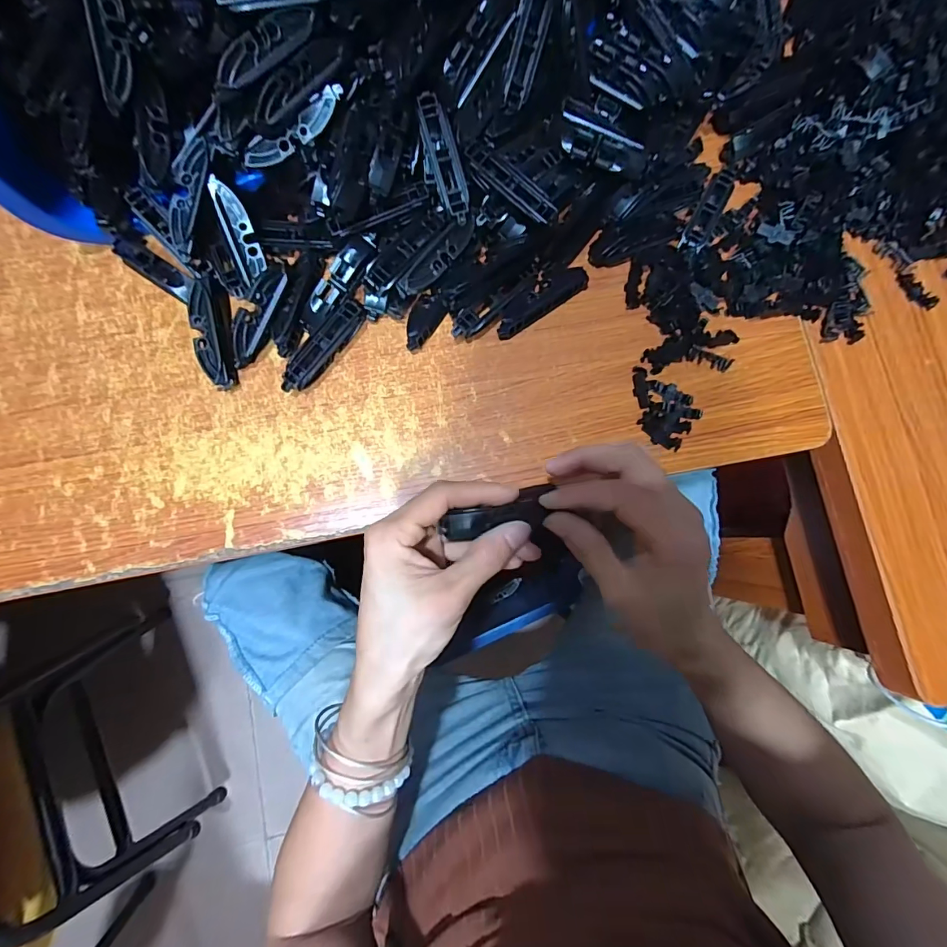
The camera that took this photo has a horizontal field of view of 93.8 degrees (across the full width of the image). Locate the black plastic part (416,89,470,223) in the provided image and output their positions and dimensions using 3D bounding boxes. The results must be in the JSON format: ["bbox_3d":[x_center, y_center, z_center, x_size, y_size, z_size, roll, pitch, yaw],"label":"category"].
[{"bbox_3d":[-0.019,-0.210,0.301,0.018,0.016,0.078,-19,101,-5],"label":"black plastic part"}]

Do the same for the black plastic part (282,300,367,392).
[{"bbox_3d":[-0.110,-0.093,0.324,0.019,0.017,0.080,36,83,2],"label":"black plastic part"}]

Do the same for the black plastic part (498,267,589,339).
[{"bbox_3d":[0.051,-0.131,0.337,0.080,0.012,0.022,-35,86,-6],"label":"black plastic part"}]

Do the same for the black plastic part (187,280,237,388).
[{"bbox_3d":[-0.186,-0.099,0.317,0.023,0.026,0.075,-9,84,-4],"label":"black plastic part"}]

